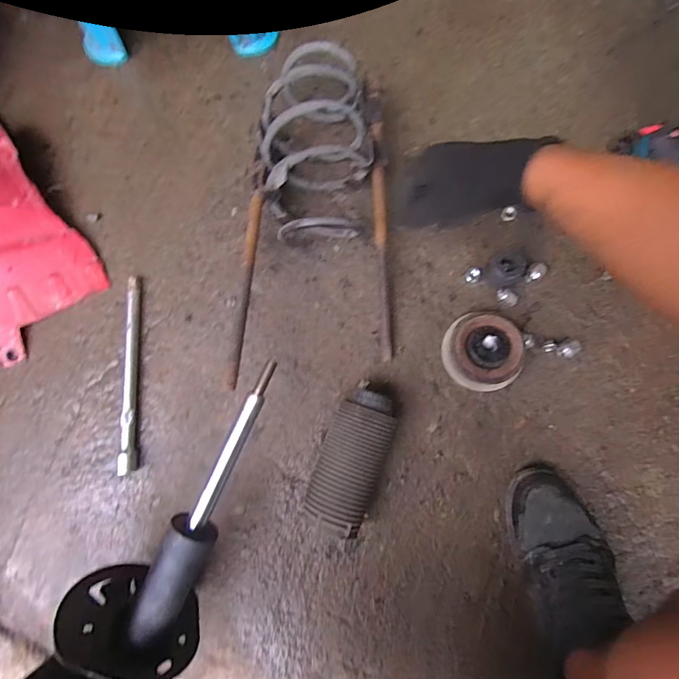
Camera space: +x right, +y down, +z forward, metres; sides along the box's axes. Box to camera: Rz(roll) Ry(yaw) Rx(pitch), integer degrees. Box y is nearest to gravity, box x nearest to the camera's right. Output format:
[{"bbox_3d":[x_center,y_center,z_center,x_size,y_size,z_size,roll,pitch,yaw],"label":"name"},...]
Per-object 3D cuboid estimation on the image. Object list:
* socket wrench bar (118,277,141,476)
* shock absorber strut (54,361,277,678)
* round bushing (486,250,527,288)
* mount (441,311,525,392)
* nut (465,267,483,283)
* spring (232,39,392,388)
[{"bbox_3d":[-0.270,0.044,0.530,0.015,0.020,0.249,-3,80,-1],"label":"socket wrench bar"},{"bbox_3d":[-0.217,0.280,0.430,0.139,0.142,0.544,22,80,3],"label":"shock absorber strut"},{"bbox_3d":[0.216,-0.091,0.538,0.045,0.045,0.043,-33,82,-6],"label":"round bushing"},{"bbox_3d":[0.185,0.015,0.522,0.094,0.054,0.099,-11,80,-2],"label":"mount"},{"bbox_3d":[0.183,-0.087,0.558,0.023,0.010,0.019,-43,83,-7],"label":"nut"},{"bbox_3d":[-0.029,-0.157,0.509,0.183,0.121,0.402,-1,80,-1],"label":"spring"}]

